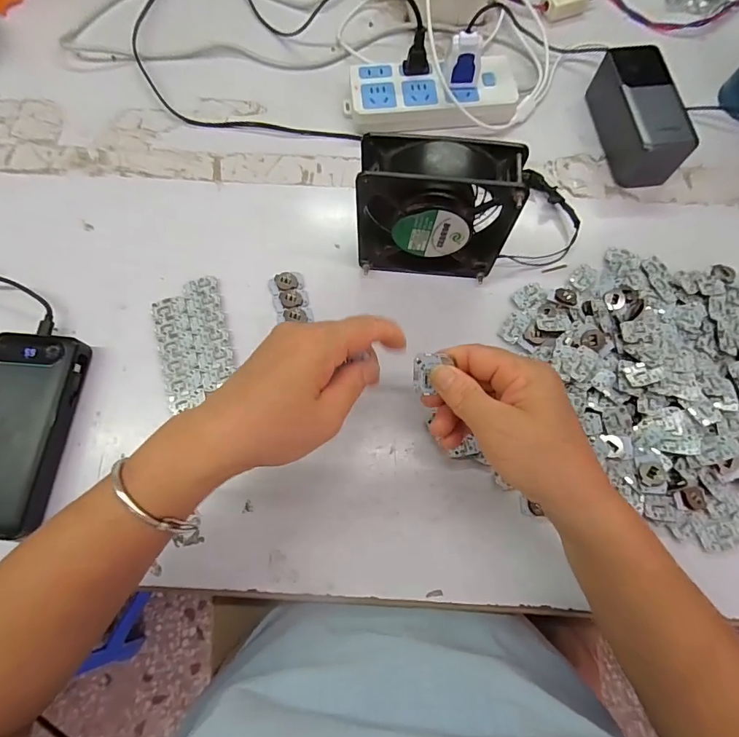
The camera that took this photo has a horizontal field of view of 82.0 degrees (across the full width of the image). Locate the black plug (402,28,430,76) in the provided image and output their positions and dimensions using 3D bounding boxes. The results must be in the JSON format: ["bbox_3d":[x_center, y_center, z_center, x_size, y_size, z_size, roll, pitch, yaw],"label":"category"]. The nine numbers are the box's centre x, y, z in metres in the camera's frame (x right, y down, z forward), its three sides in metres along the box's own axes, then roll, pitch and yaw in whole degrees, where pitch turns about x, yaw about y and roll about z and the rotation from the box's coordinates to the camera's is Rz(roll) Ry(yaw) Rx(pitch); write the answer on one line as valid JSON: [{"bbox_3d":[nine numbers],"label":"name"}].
[{"bbox_3d":[0.048,-0.315,0.423,0.026,0.037,0.014,-2,72,0],"label":"black plug"}]

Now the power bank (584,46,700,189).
[{"bbox_3d":[0.266,-0.249,0.420,0.053,0.051,0.125,-9,72,-2],"label":"power bank"}]

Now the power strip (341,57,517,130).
[{"bbox_3d":[0.063,-0.280,0.440,0.169,0.029,0.075,-6,72,-1],"label":"power strip"}]

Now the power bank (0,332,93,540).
[{"bbox_3d":[-0.281,0.049,0.337,0.072,0.029,0.155,3,72,2],"label":"power bank"}]

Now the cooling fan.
[{"bbox_3d":[0.051,-0.124,0.348,0.117,0.118,0.045,5,72,2],"label":"cooling fan"}]

